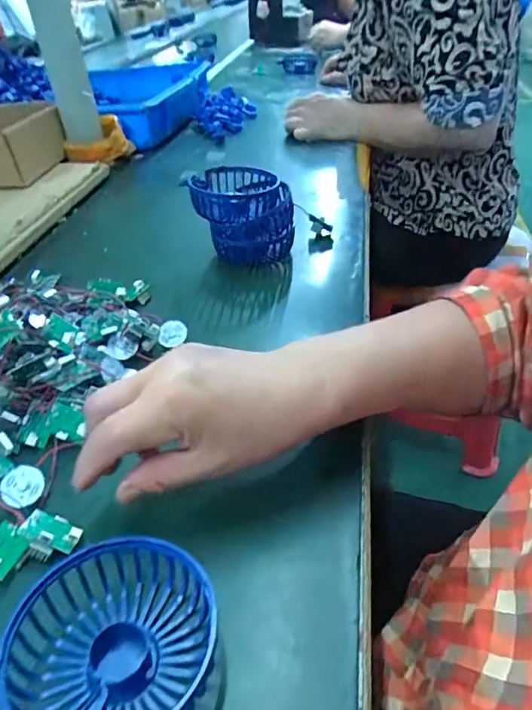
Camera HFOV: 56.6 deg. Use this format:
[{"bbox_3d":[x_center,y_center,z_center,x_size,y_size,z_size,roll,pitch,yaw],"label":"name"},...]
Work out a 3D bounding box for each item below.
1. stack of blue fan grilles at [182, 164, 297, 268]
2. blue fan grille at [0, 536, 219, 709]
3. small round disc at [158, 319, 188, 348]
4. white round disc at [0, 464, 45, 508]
[{"bbox_3d":[-0.023,-0.146,0.509,0.100,0.069,0.090,-4,39,1],"label":"stack of blue fan grilles"},{"bbox_3d":[-0.070,0.129,0.226,0.096,0.028,0.083,-22,42,-20],"label":"blue fan grille"},{"bbox_3d":[-0.077,-0.018,0.404,0.023,0.004,0.021,-1,78,2],"label":"small round disc"},{"bbox_3d":[-0.145,0.078,0.295,0.025,0.004,0.024,2,63,-4],"label":"white round disc"}]

